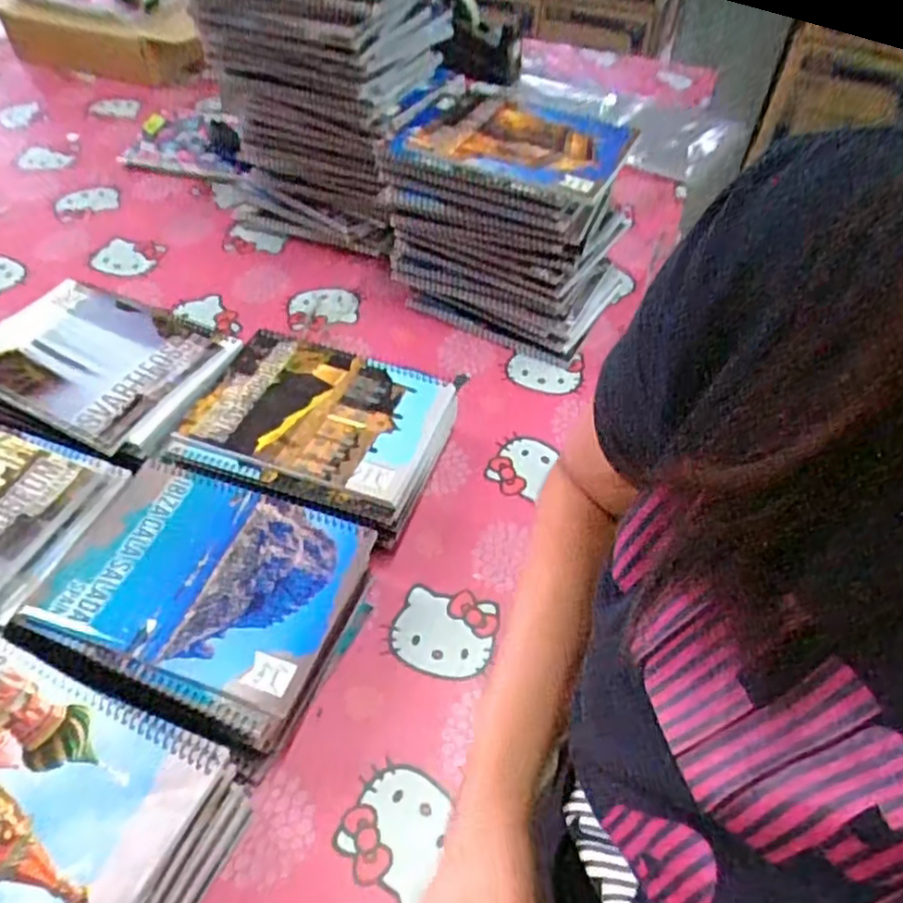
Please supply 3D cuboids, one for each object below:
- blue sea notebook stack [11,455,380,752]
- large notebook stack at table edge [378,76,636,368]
[{"bbox_3d":[-0.180,0.103,0.527,0.216,0.064,0.168,18,51,13],"label":"blue sea notebook stack"},{"bbox_3d":[0.060,-0.256,0.767,0.238,0.182,0.184,23,52,17],"label":"large notebook stack at table edge"}]

